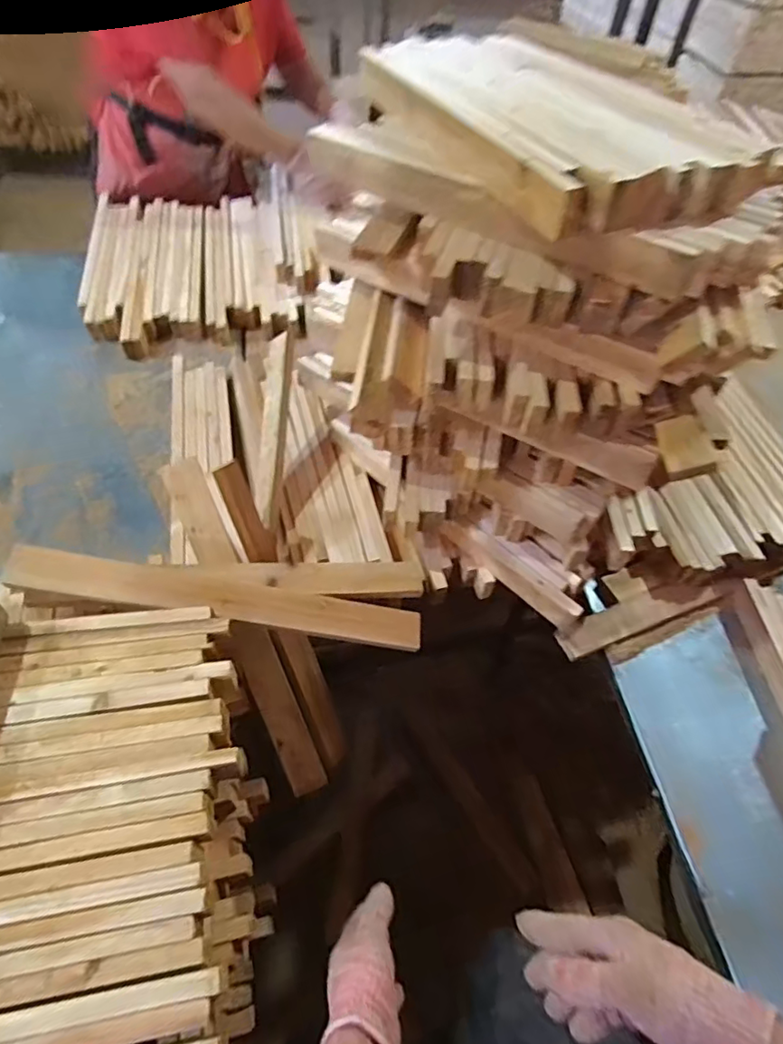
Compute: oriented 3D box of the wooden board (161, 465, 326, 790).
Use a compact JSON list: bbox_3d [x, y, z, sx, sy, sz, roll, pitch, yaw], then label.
[{"bbox_3d":[-0.196,0.151,0.784,0.051,0.023,0.485,-23,99,-20],"label":"wooden board"}]

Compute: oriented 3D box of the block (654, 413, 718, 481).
[{"bbox_3d":[0.329,-0.085,0.642,0.049,0.012,0.077,-17,53,24],"label":"block"}]

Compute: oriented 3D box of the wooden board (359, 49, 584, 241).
[{"bbox_3d":[0.063,-0.454,0.665,0.034,0.049,0.445,-21,58,-19],"label":"wooden board"}]

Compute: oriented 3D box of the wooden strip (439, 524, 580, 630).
[{"bbox_3d":[0.167,0.066,0.814,0.026,0.047,0.223,-36,64,-27],"label":"wooden strip"}]

